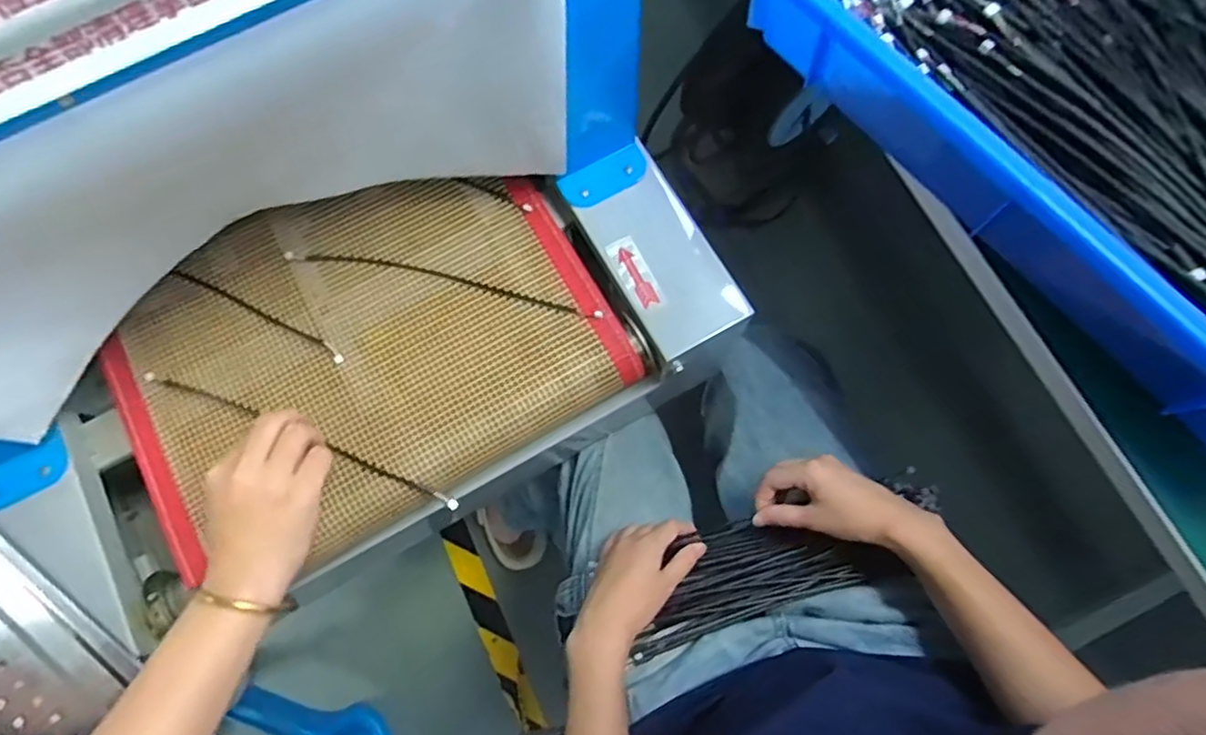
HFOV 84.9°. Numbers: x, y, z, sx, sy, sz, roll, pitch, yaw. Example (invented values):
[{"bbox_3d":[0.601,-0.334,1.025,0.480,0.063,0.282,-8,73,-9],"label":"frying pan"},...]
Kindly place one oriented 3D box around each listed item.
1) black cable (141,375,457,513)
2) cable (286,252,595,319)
[{"bbox_3d":[-0.248,0.056,0.536,0.285,0.004,0.011,21,76,7],"label":"black cable"},{"bbox_3d":[-0.138,-0.076,0.573,0.282,0.009,0.016,12,75,4],"label":"cable"}]

